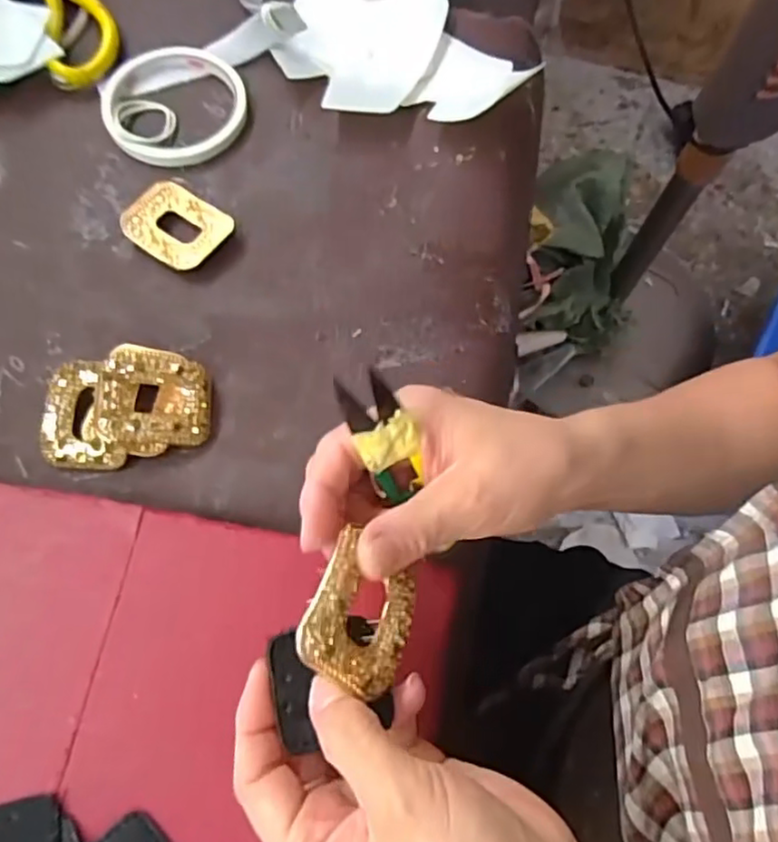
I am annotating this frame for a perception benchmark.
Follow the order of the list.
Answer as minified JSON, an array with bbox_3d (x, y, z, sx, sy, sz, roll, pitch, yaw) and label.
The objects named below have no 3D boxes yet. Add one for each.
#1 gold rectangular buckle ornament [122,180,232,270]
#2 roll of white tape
[{"bbox_3d":[-0.127,-0.116,0.387,0.063,0.009,0.046,32,71,10],"label":"gold rectangular buckle ornament"},{"bbox_3d":[-0.140,-0.207,0.422,0.090,0.017,0.085,1,69,-2],"label":"roll of white tape"}]

